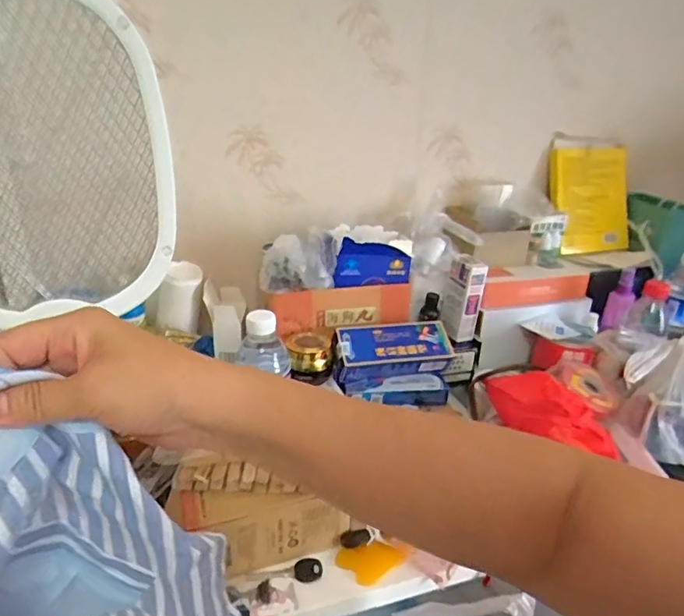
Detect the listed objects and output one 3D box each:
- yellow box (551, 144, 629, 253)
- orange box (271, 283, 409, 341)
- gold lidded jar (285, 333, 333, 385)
[{"bbox_3d":[0.427,-0.187,0.886,0.153,0.179,0.026,-5,11,-17],"label":"yellow box"},{"bbox_3d":[0.006,0.000,0.725,0.201,0.066,0.033,-4,25,-13],"label":"orange box"},{"bbox_3d":[-0.043,0.063,0.681,0.057,0.046,0.060,1,24,-1],"label":"gold lidded jar"}]

